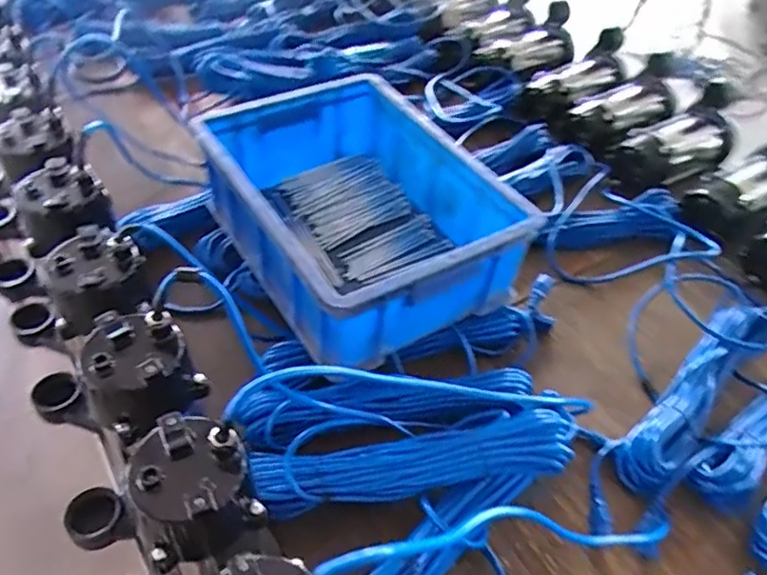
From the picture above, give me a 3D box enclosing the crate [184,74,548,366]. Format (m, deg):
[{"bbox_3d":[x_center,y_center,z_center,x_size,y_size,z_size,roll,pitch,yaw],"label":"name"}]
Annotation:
[{"bbox_3d":[-0.040,-0.116,0.829,0.307,0.165,0.421,-22,51,-24],"label":"crate"}]

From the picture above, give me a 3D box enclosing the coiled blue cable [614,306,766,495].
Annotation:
[{"bbox_3d":[0.403,0.120,0.768,0.070,0.043,0.360,36,54,27],"label":"coiled blue cable"}]

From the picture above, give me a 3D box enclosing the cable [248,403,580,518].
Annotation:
[{"bbox_3d":[0.037,0.180,0.647,0.346,0.076,0.073,-1,46,-6],"label":"cable"}]

